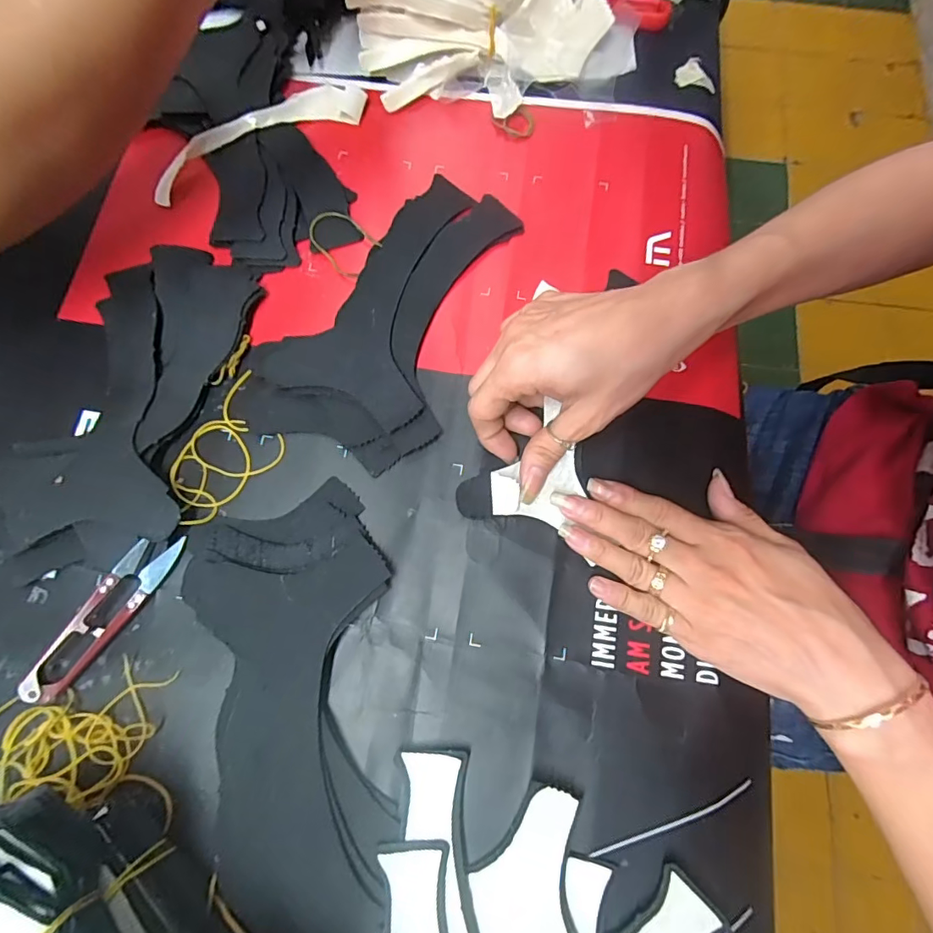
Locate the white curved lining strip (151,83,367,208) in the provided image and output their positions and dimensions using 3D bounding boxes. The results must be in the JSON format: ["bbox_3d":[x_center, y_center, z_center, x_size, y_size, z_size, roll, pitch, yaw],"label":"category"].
[{"bbox_3d":[-0.152,-0.242,0.352,0.162,0.019,0.045,-27,70,-11],"label":"white curved lining strip"}]

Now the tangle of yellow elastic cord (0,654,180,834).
[{"bbox_3d":[-0.201,0.139,0.246,0.103,0.012,0.067,2,75,0],"label":"tangle of yellow elastic cord"}]

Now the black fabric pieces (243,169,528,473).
[{"bbox_3d":[-0.052,-0.105,0.314,0.115,0.009,0.204,20,76,5],"label":"black fabric pieces"}]

